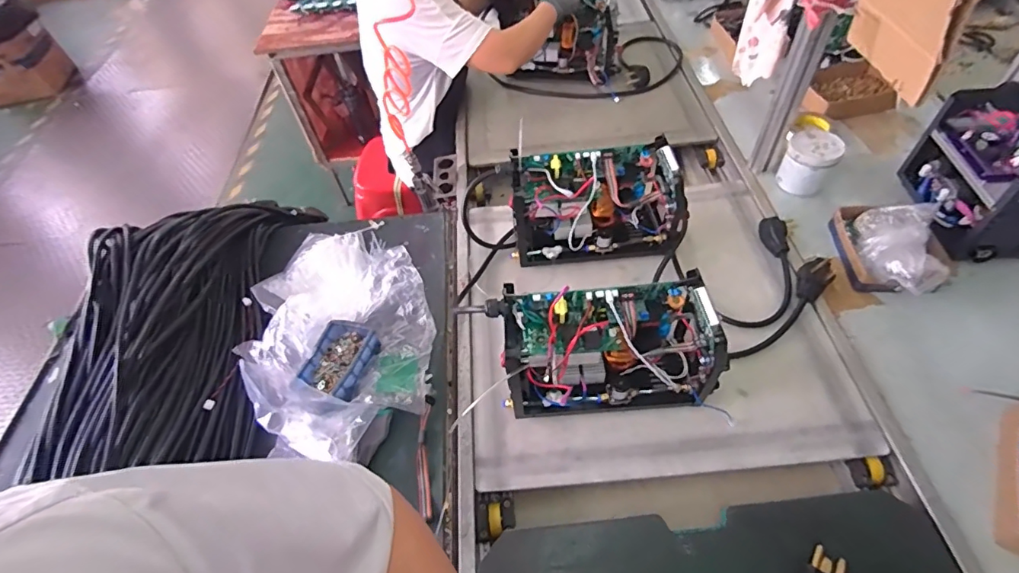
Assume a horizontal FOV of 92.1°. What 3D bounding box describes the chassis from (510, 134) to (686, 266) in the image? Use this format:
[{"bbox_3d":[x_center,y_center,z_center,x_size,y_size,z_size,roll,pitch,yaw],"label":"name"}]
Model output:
[{"bbox_3d":[0.166,-0.144,0.916,0.309,0.190,0.127,-3,53,4],"label":"chassis"}]

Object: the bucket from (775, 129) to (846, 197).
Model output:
[{"bbox_3d":[0.599,-0.246,0.990,0.092,0.108,0.085,-3,53,4],"label":"bucket"}]

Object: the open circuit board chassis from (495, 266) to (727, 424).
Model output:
[{"bbox_3d":[0.144,0.096,0.726,0.300,0.189,0.124,-4,53,3],"label":"open circuit board chassis"}]

